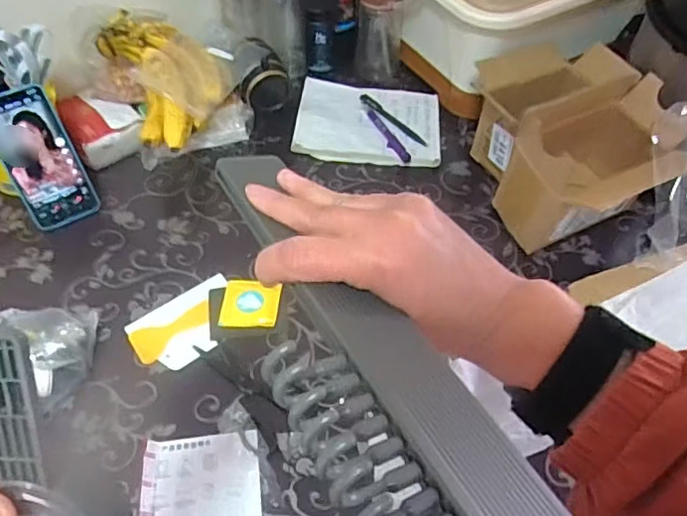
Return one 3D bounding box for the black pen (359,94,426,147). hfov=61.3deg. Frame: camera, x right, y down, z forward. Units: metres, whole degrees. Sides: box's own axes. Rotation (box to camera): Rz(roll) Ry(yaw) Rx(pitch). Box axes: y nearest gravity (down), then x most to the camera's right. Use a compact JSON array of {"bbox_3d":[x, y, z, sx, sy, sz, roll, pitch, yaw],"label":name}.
[{"bbox_3d":[0.071,-0.202,0.858,0.016,0.012,0.141,-32,60,-22],"label":"black pen"}]

